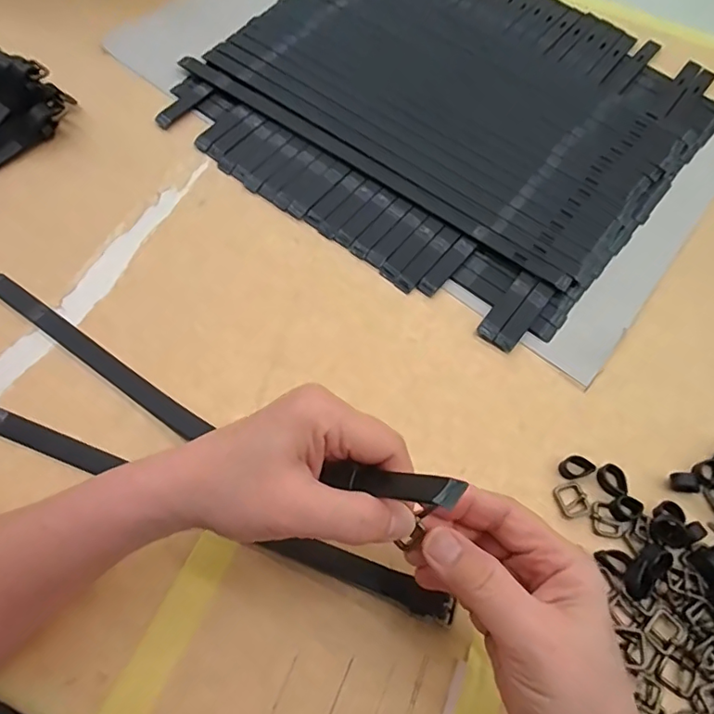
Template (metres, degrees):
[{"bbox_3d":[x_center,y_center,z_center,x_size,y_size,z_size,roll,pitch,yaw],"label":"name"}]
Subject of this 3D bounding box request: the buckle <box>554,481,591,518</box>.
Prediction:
[{"bbox_3d":[0.145,0.096,0.353,0.020,0.004,0.023,-20,66,-12],"label":"buckle"}]

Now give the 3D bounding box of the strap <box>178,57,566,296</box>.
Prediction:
[{"bbox_3d":[-0.002,-0.172,0.461,0.403,0.004,0.022,36,67,14],"label":"strap"}]

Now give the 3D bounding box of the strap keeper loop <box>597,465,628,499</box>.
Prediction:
[{"bbox_3d":[0.172,0.084,0.355,0.015,0.007,0.022,-16,65,-10],"label":"strap keeper loop"}]

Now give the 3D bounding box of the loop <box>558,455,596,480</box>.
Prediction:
[{"bbox_3d":[0.151,0.075,0.361,0.021,0.008,0.016,-21,66,-12],"label":"loop"}]

